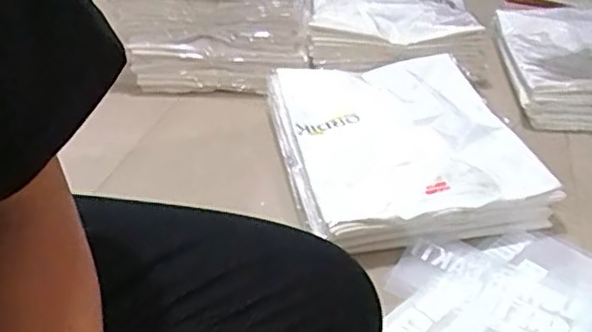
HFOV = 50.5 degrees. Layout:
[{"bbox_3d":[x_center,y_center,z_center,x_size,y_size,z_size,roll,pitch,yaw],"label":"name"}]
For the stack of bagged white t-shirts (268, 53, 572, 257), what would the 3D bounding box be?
[{"bbox_3d":[0.125,-0.030,0.832,0.287,0.068,0.343,-8,35,-10],"label":"stack of bagged white t-shirts"}]

